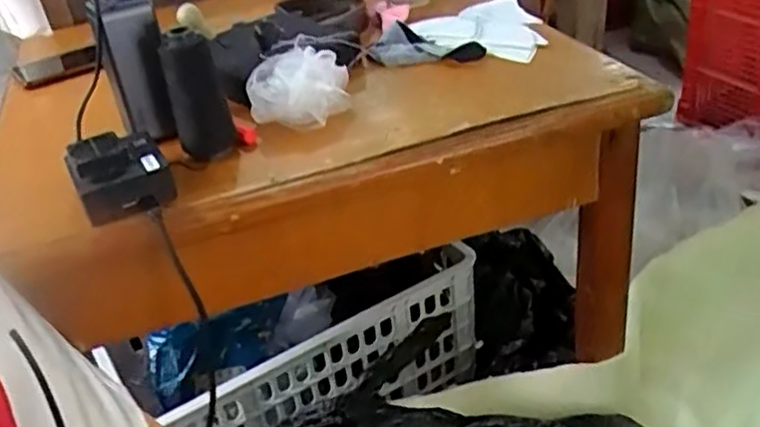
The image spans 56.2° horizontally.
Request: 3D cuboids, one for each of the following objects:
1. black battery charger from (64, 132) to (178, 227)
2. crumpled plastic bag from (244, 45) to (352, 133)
[{"bbox_3d":[-0.211,-0.034,0.579,0.072,0.047,0.083,-22,36,-21],"label":"black battery charger"},{"bbox_3d":[-0.077,-0.118,0.673,0.096,0.048,0.075,-11,33,-5],"label":"crumpled plastic bag"}]

